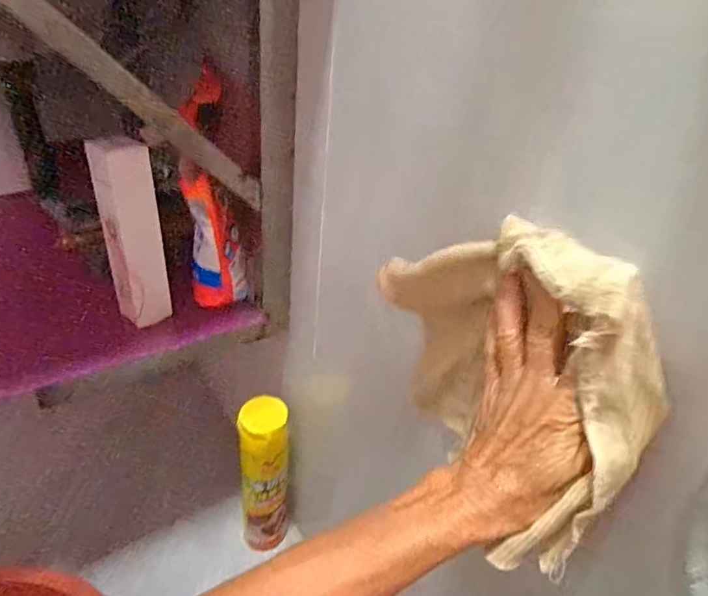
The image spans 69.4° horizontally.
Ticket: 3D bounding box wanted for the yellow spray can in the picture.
[{"bbox_3d":[-0.125,0.242,0.709,0.065,0.233,0.055,-1,34,-11],"label":"yellow spray can"}]

